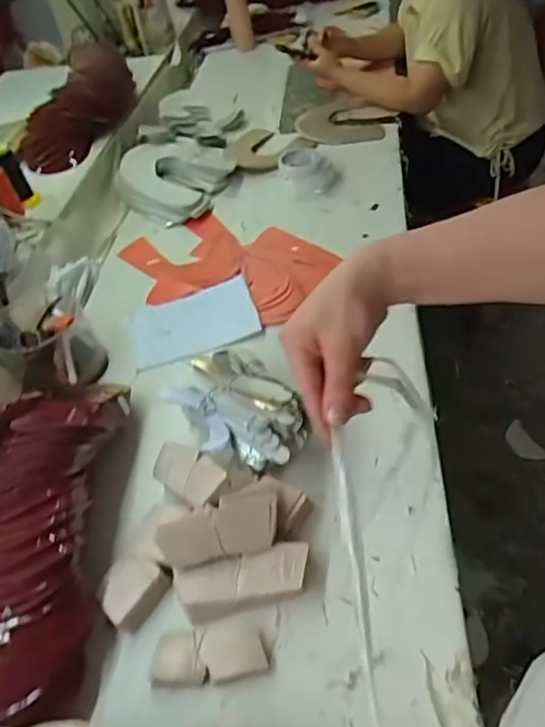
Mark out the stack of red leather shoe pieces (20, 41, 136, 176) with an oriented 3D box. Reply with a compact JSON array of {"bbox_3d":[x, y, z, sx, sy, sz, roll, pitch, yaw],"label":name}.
[{"bbox_3d":[-0.438,-0.588,1.332,0.179,0.089,0.383,17,70,18],"label":"stack of red leather shoe pieces"}]

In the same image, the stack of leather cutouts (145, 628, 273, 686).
[{"bbox_3d":[-0.067,0.310,0.617,0.119,0.020,0.058,-4,48,8],"label":"stack of leather cutouts"}]

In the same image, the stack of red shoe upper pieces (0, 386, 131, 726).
[{"bbox_3d":[-0.280,0.185,0.693,0.138,0.097,0.462,-6,48,6],"label":"stack of red shoe upper pieces"}]

